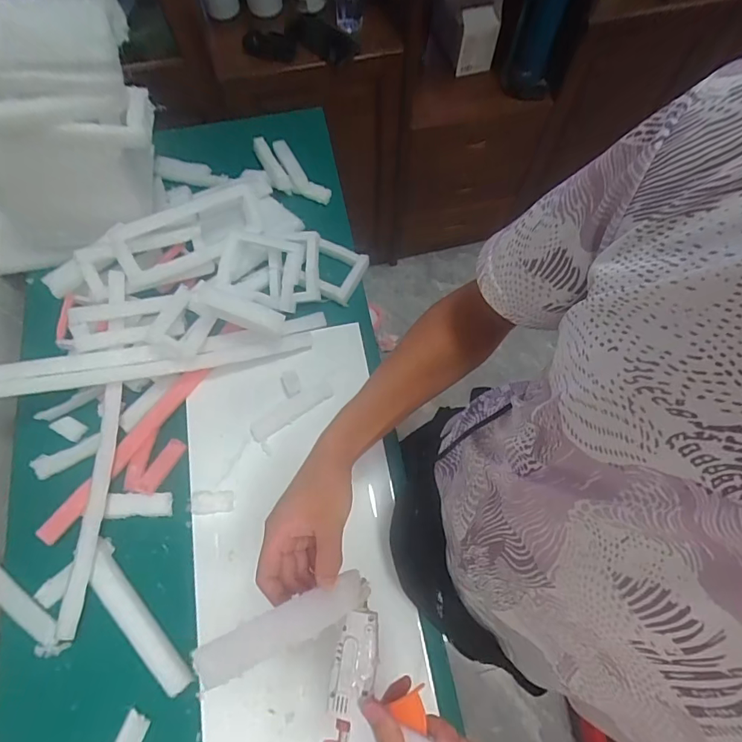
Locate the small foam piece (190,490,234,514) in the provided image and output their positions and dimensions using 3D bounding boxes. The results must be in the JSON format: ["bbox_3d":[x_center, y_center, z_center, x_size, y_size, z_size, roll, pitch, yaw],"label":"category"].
[{"bbox_3d":[-0.237,0.194,0.691,0.062,0.007,0.034,-6,68,-2],"label":"small foam piece"}]

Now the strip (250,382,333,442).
[{"bbox_3d":[-0.125,0.062,0.741,0.143,0.014,0.030,-33,72,-12],"label":"strip"}]

